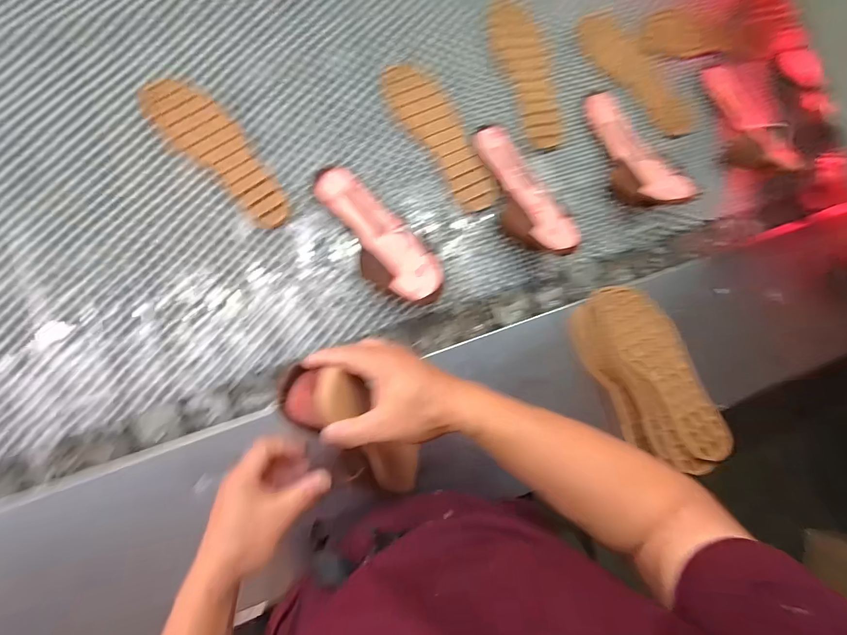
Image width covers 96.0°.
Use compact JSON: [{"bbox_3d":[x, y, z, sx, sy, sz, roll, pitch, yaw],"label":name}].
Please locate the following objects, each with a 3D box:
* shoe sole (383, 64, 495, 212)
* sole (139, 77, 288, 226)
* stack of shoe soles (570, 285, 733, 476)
[{"bbox_3d":[0.032,-0.287,0.597,0.081,0.014,0.257,-35,90,-9],"label":"shoe sole"},{"bbox_3d":[-0.283,-0.236,0.540,0.249,0.015,0.079,44,81,-2],"label":"sole"},{"bbox_3d":[0.316,0.081,0.561,0.104,0.106,0.257,-23,92,-8],"label":"stack of shoe soles"}]

